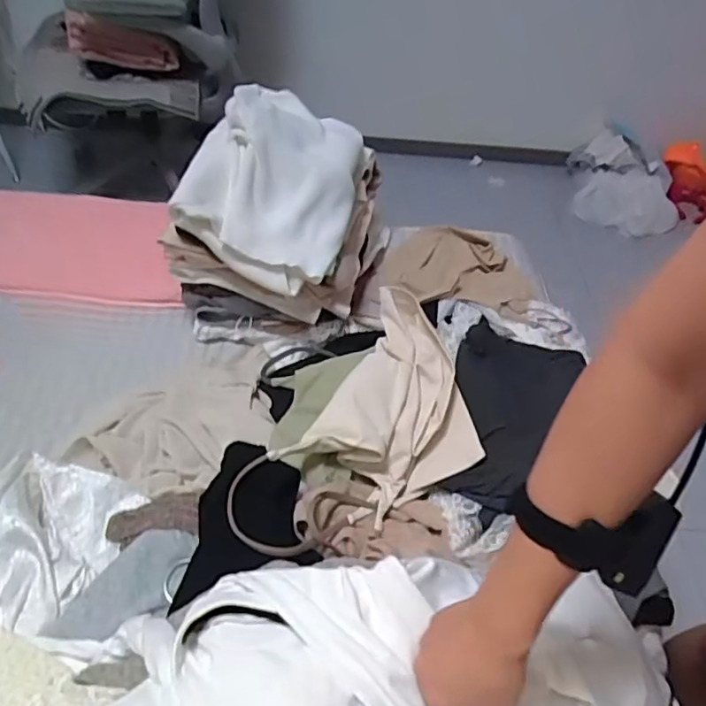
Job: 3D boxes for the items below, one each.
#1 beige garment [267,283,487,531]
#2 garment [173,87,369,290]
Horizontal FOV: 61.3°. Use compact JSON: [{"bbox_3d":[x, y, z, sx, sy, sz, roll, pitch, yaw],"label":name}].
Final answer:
[{"bbox_3d":[0.063,0.072,0.726,0.194,0.107,0.279,27,51,18],"label":"beige garment"},{"bbox_3d":[-0.111,-0.283,0.909,0.226,0.148,0.348,10,48,3],"label":"garment"}]

